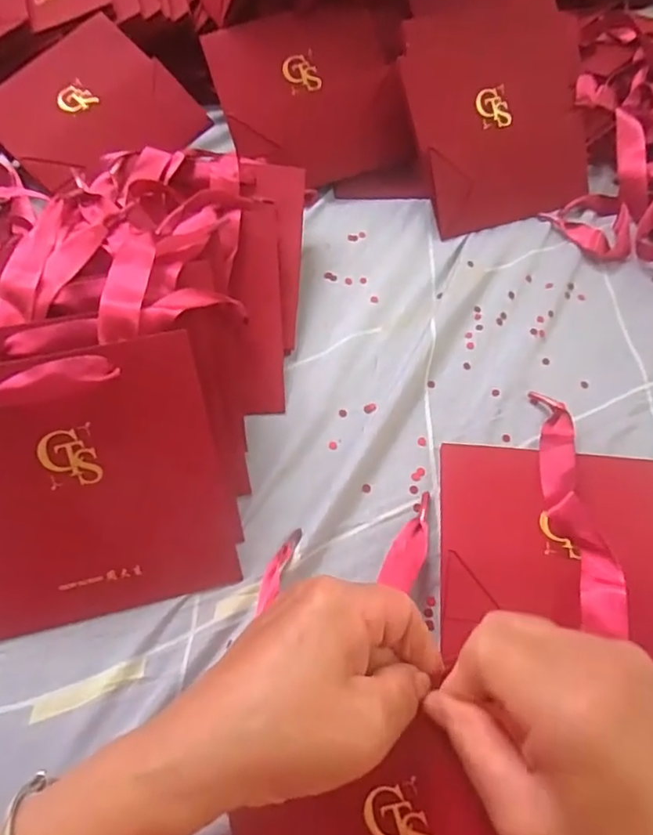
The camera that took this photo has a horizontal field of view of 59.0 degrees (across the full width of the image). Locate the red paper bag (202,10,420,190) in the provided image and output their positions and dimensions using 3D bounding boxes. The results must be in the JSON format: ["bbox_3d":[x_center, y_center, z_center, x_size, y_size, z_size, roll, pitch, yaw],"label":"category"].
[{"bbox_3d":[-0.010,-0.260,0.472,0.142,0.011,0.134,-17,95,-5],"label":"red paper bag"}]

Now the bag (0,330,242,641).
[{"bbox_3d":[-0.126,0.030,0.294,0.137,0.026,0.148,-14,104,-13],"label":"bag"}]

